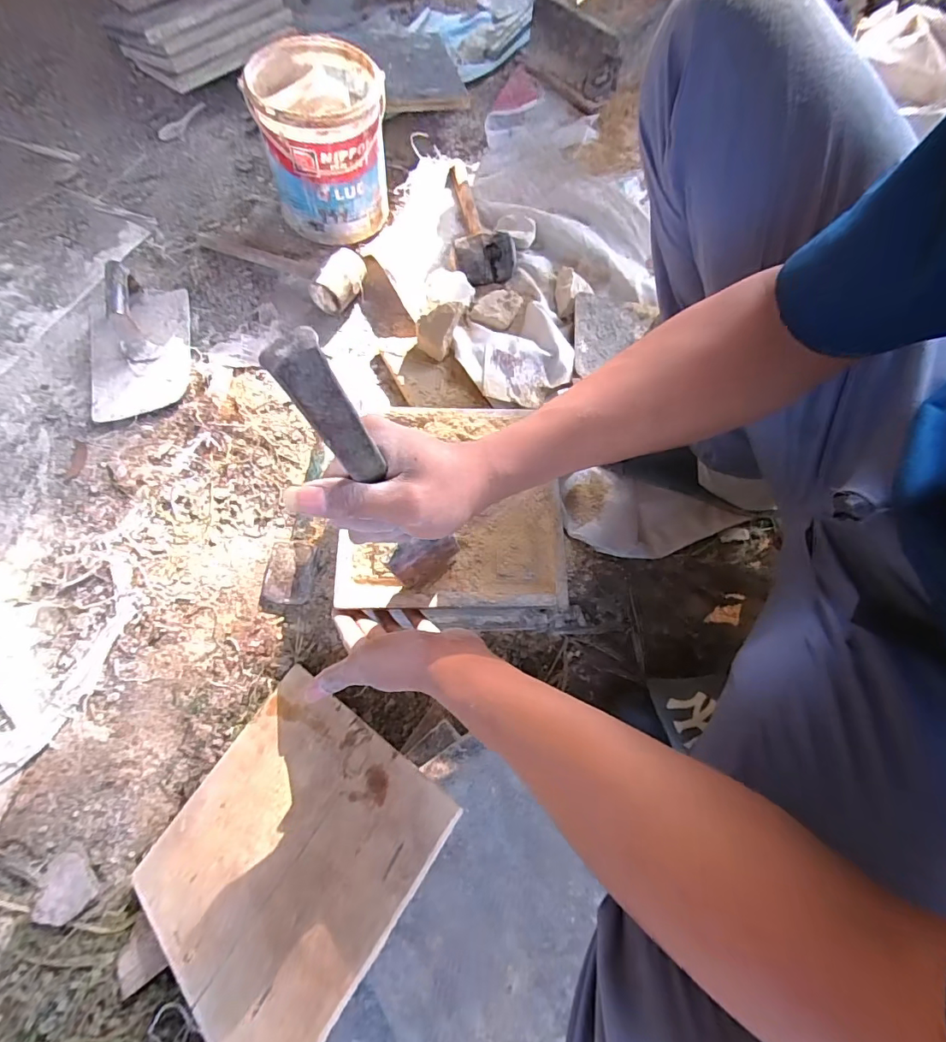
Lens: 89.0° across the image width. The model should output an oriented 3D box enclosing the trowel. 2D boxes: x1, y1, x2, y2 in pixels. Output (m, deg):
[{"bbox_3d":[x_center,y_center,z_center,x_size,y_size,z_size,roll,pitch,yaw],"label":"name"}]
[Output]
[{"bbox_3d":[-0.490,-0.263,0.688,0.146,0.070,0.234,-17,71,-7],"label":"trowel"}]

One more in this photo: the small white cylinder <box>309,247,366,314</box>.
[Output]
[{"bbox_3d":[-0.200,-0.369,0.739,0.051,0.058,0.104,25,71,8],"label":"small white cylinder"}]

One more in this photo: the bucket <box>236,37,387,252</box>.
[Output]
[{"bbox_3d":[-0.224,-0.575,0.744,0.177,0.192,0.164,0,70,-1],"label":"bucket"}]

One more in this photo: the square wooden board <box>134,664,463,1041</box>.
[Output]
[{"bbox_3d":[-0.171,0.295,0.439,0.246,0.008,0.232,21,64,35],"label":"square wooden board"}]

